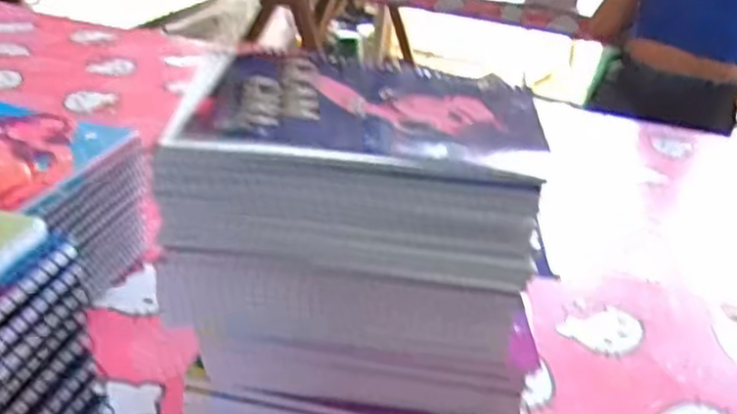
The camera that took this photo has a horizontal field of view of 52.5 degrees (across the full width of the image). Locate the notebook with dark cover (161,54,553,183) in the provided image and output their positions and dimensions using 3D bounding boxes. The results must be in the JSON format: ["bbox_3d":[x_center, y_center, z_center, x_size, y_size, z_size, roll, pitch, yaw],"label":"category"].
[{"bbox_3d":[0.000,-0.059,0.441,0.203,0.007,0.149,6,28,-3],"label":"notebook with dark cover"}]

